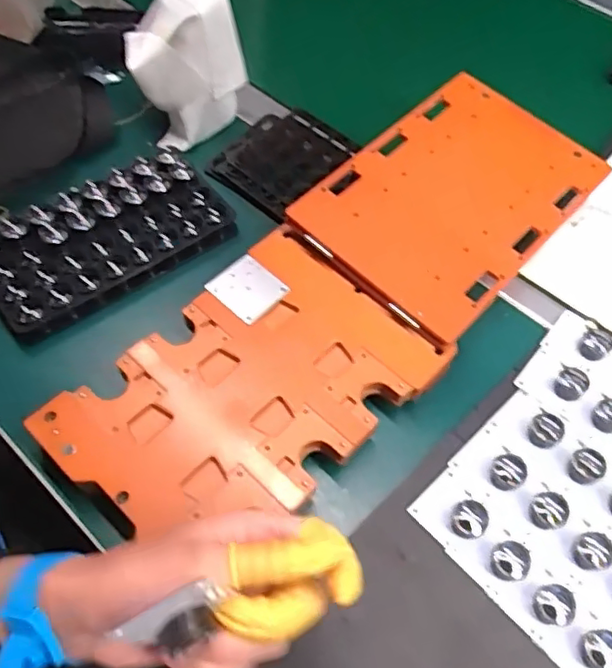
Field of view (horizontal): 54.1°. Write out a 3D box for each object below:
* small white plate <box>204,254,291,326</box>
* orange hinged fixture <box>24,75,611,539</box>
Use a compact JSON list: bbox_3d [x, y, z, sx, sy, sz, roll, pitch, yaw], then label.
[{"bbox_3d":[-0.043,-0.034,0.450,0.045,0.007,0.048,-40,68,-23],"label":"small white plate"},{"bbox_3d":[0.037,-0.031,0.450,0.164,0.049,0.458,41,66,19],"label":"orange hinged fixture"}]

